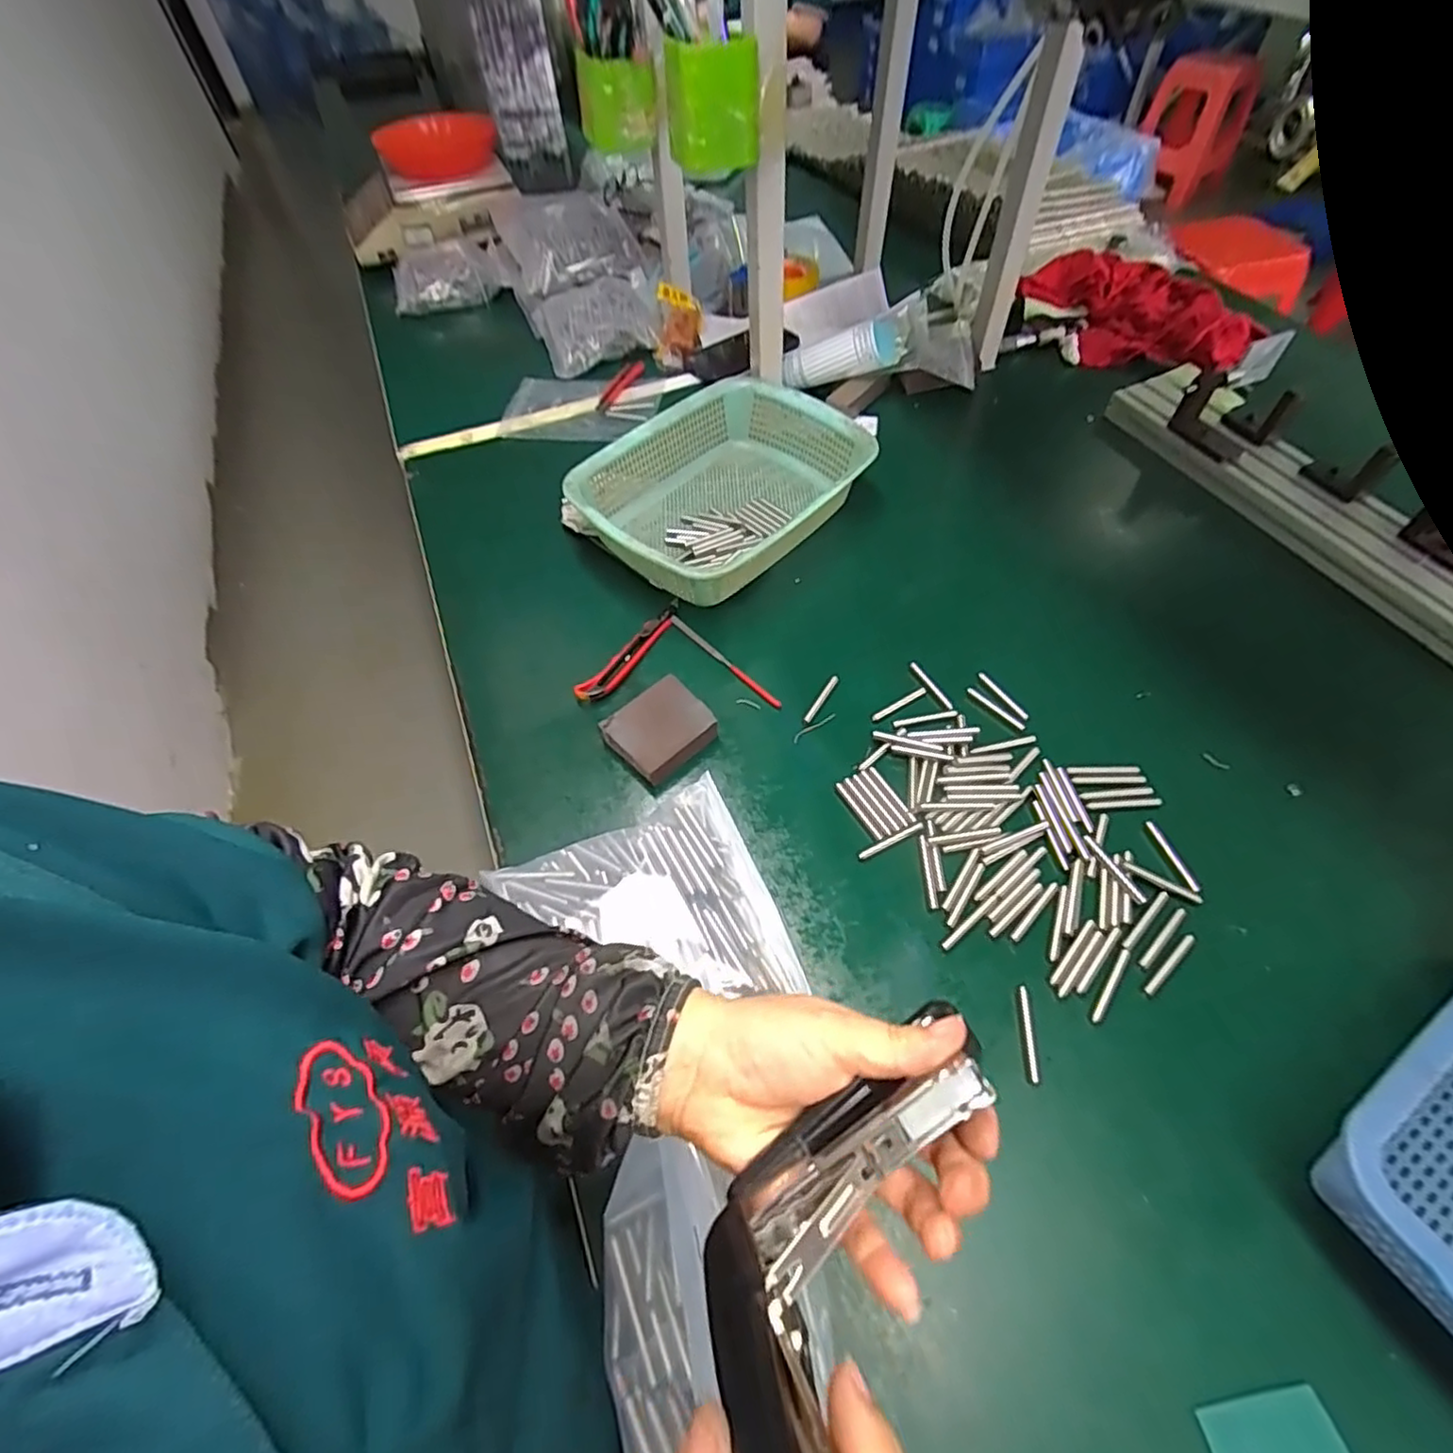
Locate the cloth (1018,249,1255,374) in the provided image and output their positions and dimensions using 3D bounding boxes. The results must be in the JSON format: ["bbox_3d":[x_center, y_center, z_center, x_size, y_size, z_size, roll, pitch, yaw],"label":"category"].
[{"bbox_3d":[0.552,-0.585,0.929,0.272,0.071,0.249,9,56,9],"label":"cloth"}]

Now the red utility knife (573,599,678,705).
[{"bbox_3d":[-0.090,-0.074,0.639,0.027,0.010,0.147,27,59,19],"label":"red utility knife"}]

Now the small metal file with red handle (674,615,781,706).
[{"bbox_3d":[-0.001,-0.064,0.633,0.012,0.007,0.149,-37,62,-22],"label":"small metal file with red handle"}]

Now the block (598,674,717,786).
[{"bbox_3d":[-0.057,0.004,0.574,0.078,0.026,0.073,-37,62,-23],"label":"block"}]

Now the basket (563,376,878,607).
[{"bbox_3d":[0.001,-0.254,0.720,0.231,0.084,0.314,36,63,23],"label":"basket"}]

